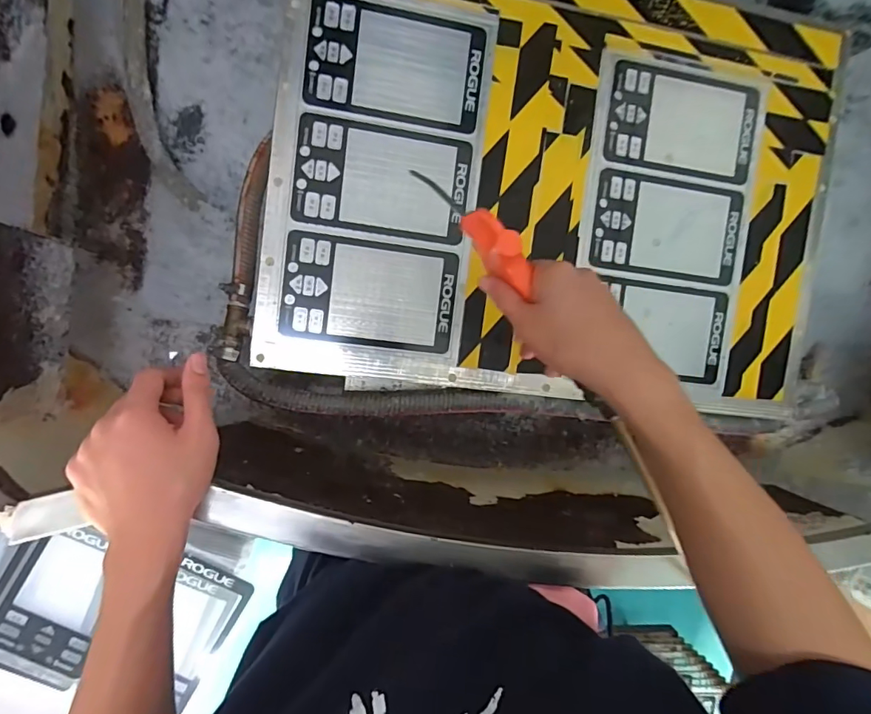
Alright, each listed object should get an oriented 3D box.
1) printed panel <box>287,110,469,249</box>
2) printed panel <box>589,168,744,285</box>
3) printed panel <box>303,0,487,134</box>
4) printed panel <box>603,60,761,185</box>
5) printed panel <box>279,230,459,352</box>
[{"bbox_3d":[-0.056,-0.194,0.527,0.185,0.004,0.115,6,93,-9],"label":"printed panel"},{"bbox_3d":[0.282,-0.158,0.582,0.190,0.004,0.117,6,93,-9],"label":"printed panel"},{"bbox_3d":[-0.042,-0.317,0.523,0.186,0.010,0.113,6,93,-9],"label":"printed panel"},{"bbox_3d":[0.296,-0.283,0.578,0.189,0.011,0.123,5,93,-9],"label":"printed panel"},{"bbox_3d":[-0.072,-0.072,0.539,0.187,0.007,0.113,6,93,-9],"label":"printed panel"}]

